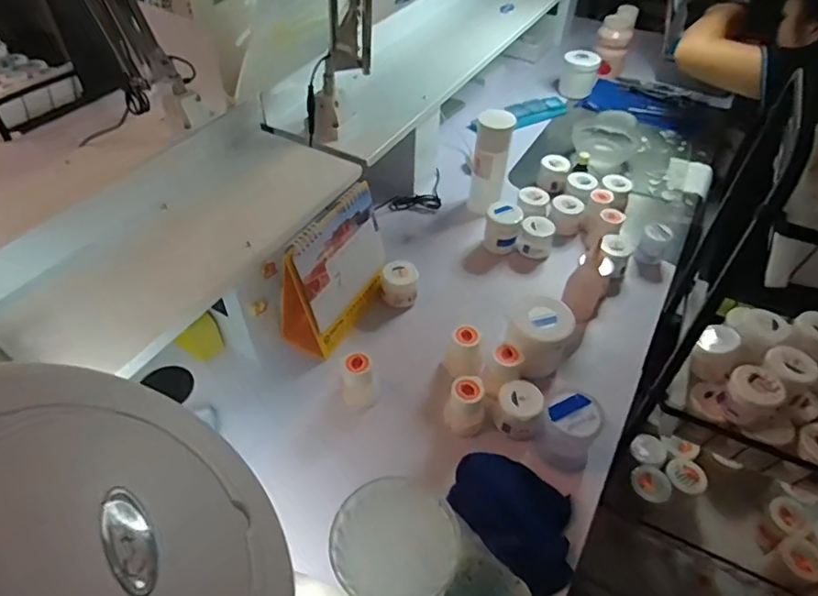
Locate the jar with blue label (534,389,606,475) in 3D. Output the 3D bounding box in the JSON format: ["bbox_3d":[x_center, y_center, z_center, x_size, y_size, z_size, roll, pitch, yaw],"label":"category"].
[{"bbox_3d":[0.179,0.149,0.601,0.063,0.077,0.059,30,52,24],"label":"jar with blue label"}]

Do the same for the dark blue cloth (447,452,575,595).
[{"bbox_3d":[0.115,0.226,0.565,0.099,0.014,0.147,-34,56,-29],"label":"dark blue cloth"}]

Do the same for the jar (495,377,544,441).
[{"bbox_3d":[0.128,0.131,0.626,0.049,0.049,0.055,7,47,5],"label":"jar"}]

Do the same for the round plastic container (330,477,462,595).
[{"bbox_3d":[-0.012,0.240,0.526,0.121,0.032,0.112,1,46,-1],"label":"round plastic container"}]

